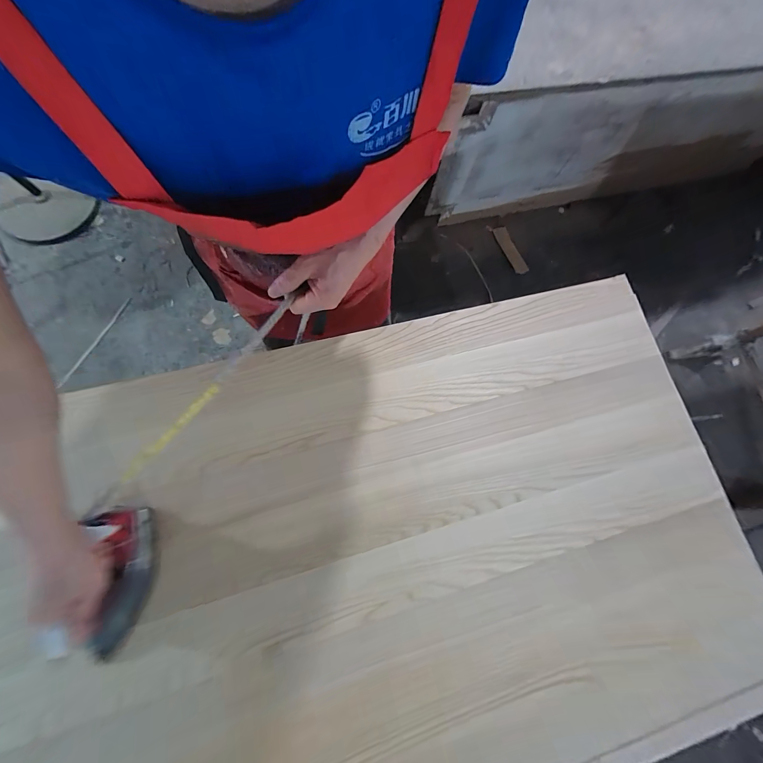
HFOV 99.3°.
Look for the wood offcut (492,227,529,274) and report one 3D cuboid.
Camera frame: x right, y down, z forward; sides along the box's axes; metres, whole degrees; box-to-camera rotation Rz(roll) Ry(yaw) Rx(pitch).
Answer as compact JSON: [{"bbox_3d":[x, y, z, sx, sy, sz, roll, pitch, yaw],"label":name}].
[{"bbox_3d":[0.626,-0.636,1.577,0.065,0.022,0.252,-26,88,7],"label":"wood offcut"}]

